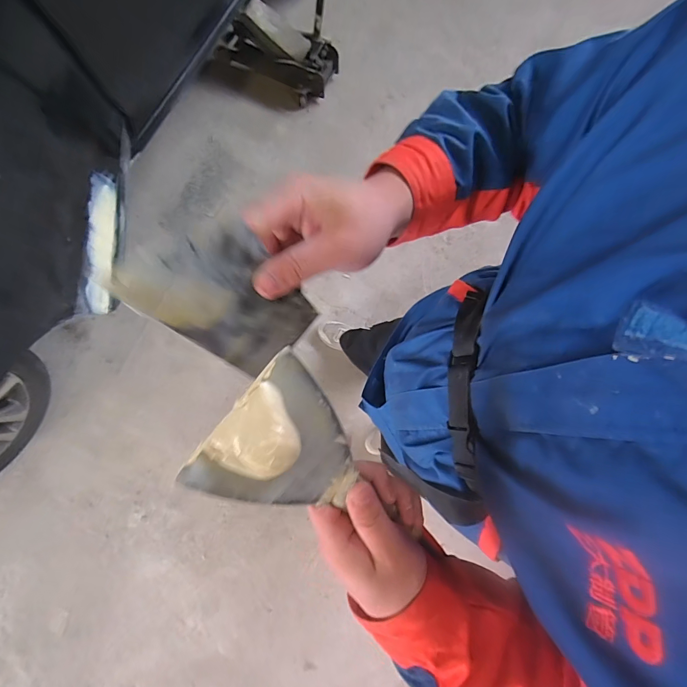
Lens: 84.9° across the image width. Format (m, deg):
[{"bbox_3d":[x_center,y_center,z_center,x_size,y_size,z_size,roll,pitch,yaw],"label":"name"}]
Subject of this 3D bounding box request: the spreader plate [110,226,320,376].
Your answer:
[{"bbox_3d":[-0.069,-0.027,0.241,0.007,0.136,0.073,34,81,31],"label":"spreader plate"}]

